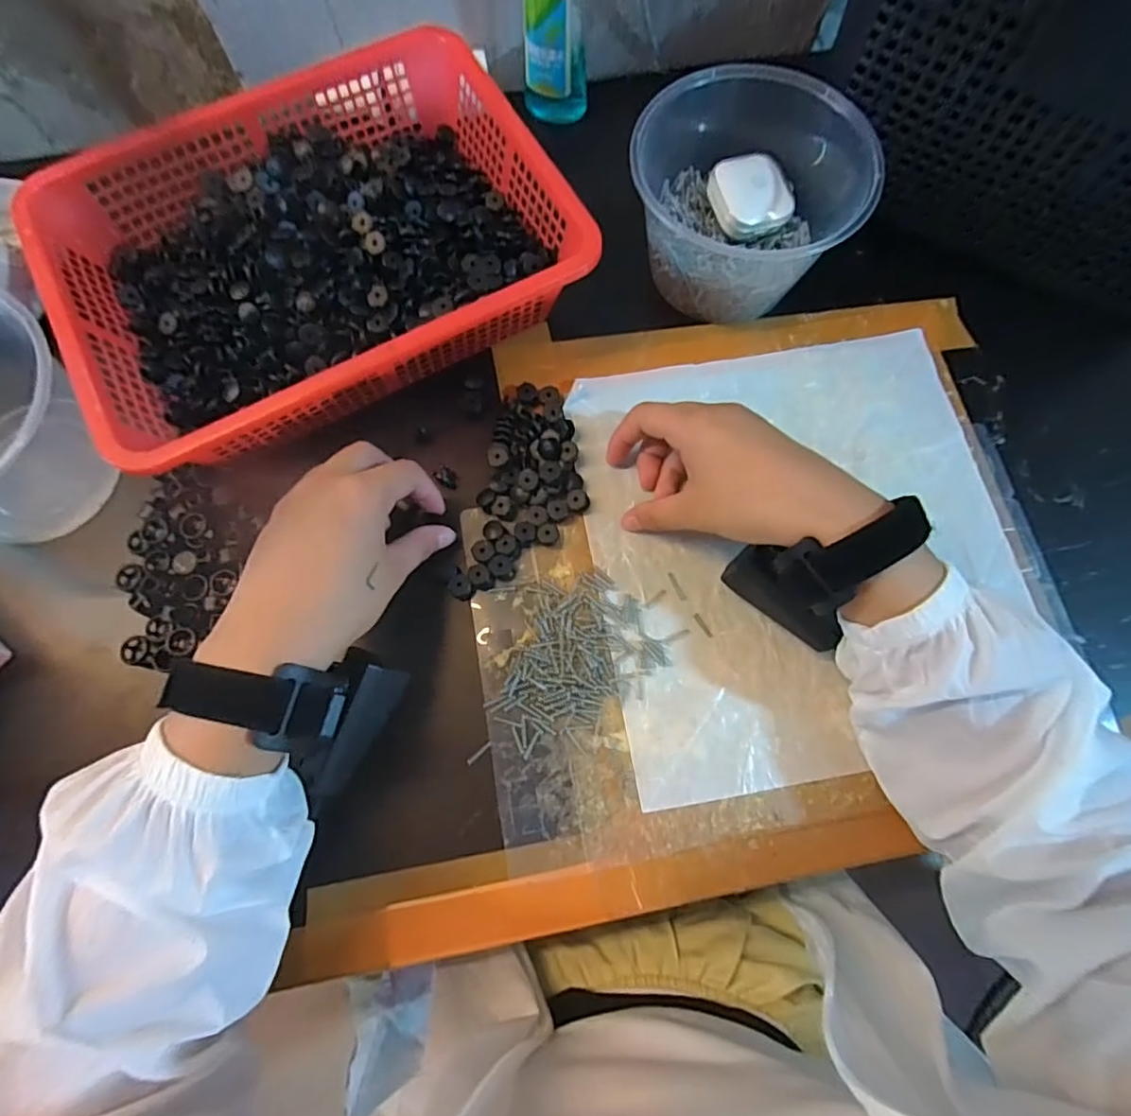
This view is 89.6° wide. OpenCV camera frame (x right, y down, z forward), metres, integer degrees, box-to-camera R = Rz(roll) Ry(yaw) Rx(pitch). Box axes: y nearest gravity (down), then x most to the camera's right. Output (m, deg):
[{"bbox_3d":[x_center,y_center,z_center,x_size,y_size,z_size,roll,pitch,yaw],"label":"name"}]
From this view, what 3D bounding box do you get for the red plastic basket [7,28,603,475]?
[{"bbox_3d":[-0.156,-0.194,0.367,0.292,0.069,0.220,-28,77,-7],"label":"red plastic basket"}]

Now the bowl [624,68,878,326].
[{"bbox_3d":[0.112,-0.224,0.369,0.134,0.085,0.118,43,79,10],"label":"bowl"}]

